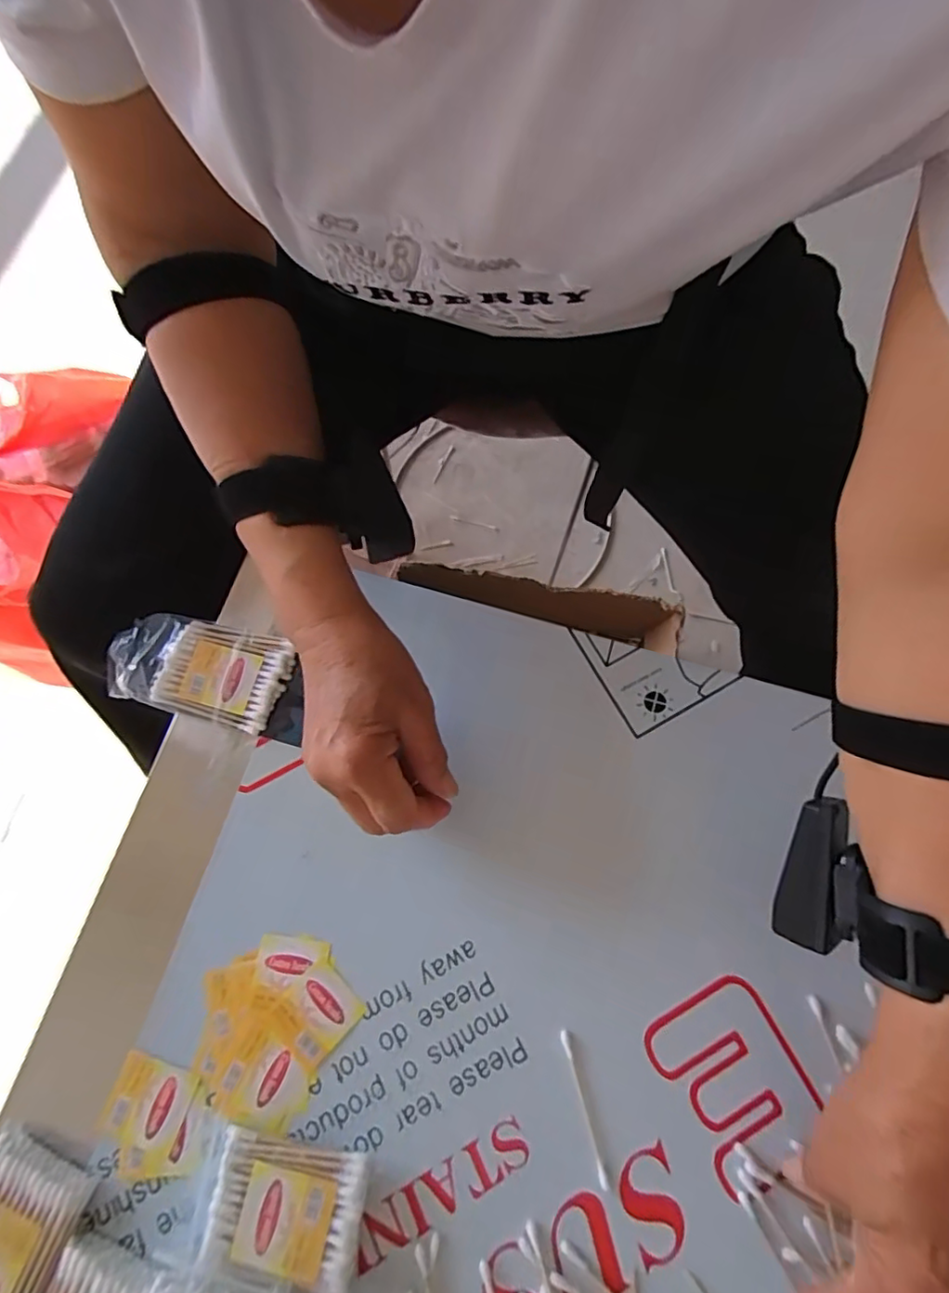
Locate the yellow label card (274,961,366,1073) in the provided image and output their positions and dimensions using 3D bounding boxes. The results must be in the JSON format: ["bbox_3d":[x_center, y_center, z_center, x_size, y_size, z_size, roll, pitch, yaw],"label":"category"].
[{"bbox_3d":[-0.087,0.205,0.326,0.036,0.004,0.041,39,78,11],"label":"yellow label card"}]

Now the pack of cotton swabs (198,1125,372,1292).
[{"bbox_3d":[-0.093,0.279,0.294,0.076,0.021,0.050,10,74,3],"label":"pack of cotton swabs"}]

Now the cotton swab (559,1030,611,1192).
[{"bbox_3d":[0.059,0.245,0.312,0.006,0.004,0.073,-15,75,-4],"label":"cotton swab"}]

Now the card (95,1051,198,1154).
[{"bbox_3d":[-0.176,0.245,0.315,0.043,0.004,0.039,18,75,6],"label":"card"}]

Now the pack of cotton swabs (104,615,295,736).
[{"bbox_3d":[-0.179,0.013,0.380,0.113,0.018,0.061,14,75,4],"label":"pack of cotton swabs"}]

